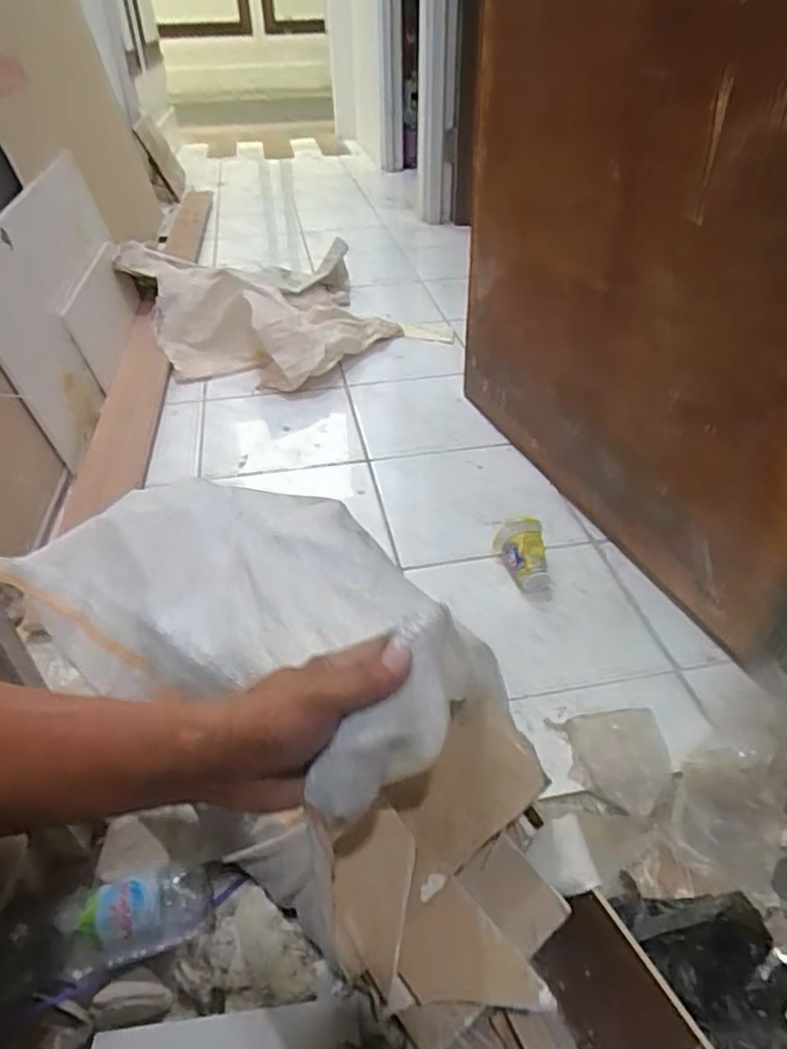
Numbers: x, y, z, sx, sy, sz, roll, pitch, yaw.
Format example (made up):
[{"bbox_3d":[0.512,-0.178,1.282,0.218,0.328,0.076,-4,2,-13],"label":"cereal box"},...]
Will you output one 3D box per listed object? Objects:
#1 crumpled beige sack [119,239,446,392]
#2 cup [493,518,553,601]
[{"bbox_3d":[-0.268,-0.537,1.608,0.639,0.172,0.624,-22,45,-24],"label":"crumpled beige sack"},{"bbox_3d":[0.186,0.050,0.935,0.064,0.063,0.108,-5,40,-6],"label":"cup"}]

